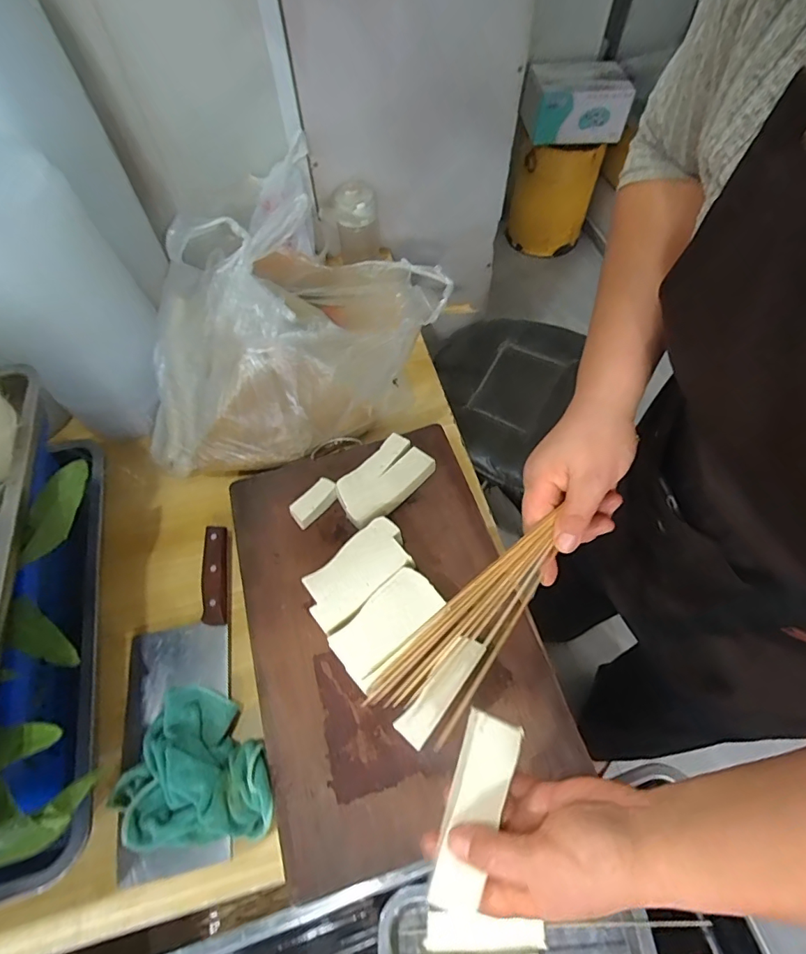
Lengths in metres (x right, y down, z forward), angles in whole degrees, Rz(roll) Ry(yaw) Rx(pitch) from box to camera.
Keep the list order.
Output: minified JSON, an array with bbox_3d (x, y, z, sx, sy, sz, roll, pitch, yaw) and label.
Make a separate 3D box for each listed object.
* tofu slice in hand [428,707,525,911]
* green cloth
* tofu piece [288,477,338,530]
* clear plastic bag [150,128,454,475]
[{"bbox_3d":[0.049,0.225,0.325,0.039,0.010,0.115,18,70,12],"label":"tofu slice in hand"},{"bbox_3d":[-0.207,0.281,0.469,0.150,0.032,0.133,-6,59,-2],"label":"green cloth"},{"bbox_3d":[-0.112,0.031,0.594,0.029,0.024,0.063,38,67,21],"label":"tofu piece"},{"bbox_3d":[-0.152,-0.172,0.609,0.397,0.230,0.215,-6,59,-3],"label":"clear plastic bag"}]

